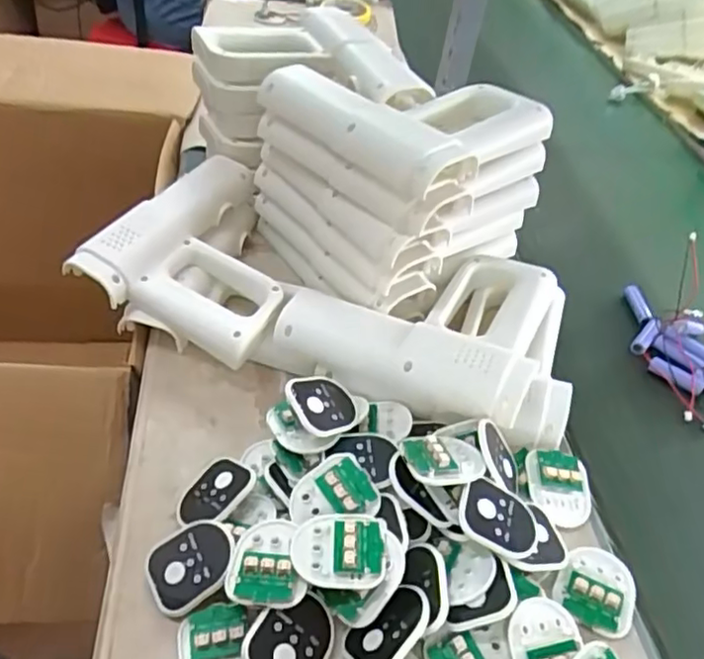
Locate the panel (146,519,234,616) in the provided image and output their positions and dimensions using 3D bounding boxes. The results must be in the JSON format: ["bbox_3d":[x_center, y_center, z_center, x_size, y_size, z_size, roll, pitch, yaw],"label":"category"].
[{"bbox_3d":[-0.103,0.150,0.411,0.058,0.006,0.048,-32,53,-7],"label":"panel"}]

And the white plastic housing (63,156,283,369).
[{"bbox_3d":[-0.121,-0.064,0.591,0.177,0.069,0.198,25,46,18],"label":"white plastic housing"}]

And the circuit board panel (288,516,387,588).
[{"bbox_3d":[-0.007,0.134,0.399,0.058,0.012,0.049,6,43,-2],"label":"circuit board panel"}]

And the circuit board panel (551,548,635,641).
[{"bbox_3d":[0.165,0.172,0.428,0.049,0.012,0.059,36,50,27],"label":"circuit board panel"}]

